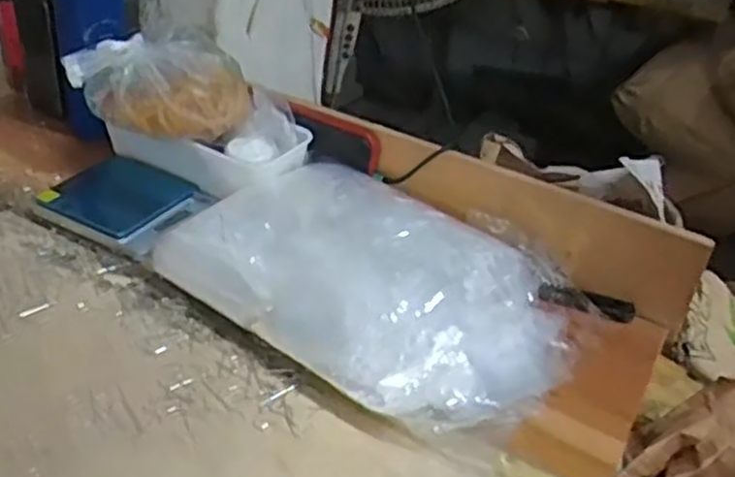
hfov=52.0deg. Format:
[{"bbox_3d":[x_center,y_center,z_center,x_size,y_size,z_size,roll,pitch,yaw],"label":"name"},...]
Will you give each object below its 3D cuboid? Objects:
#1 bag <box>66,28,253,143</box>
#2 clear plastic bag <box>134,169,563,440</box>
[{"bbox_3d":[-0.185,-0.139,0.671,0.142,0.070,0.101,-11,38,-24],"label":"bag"},{"bbox_3d":[0.002,0.034,0.588,0.299,0.060,0.196,21,37,19],"label":"clear plastic bag"}]

